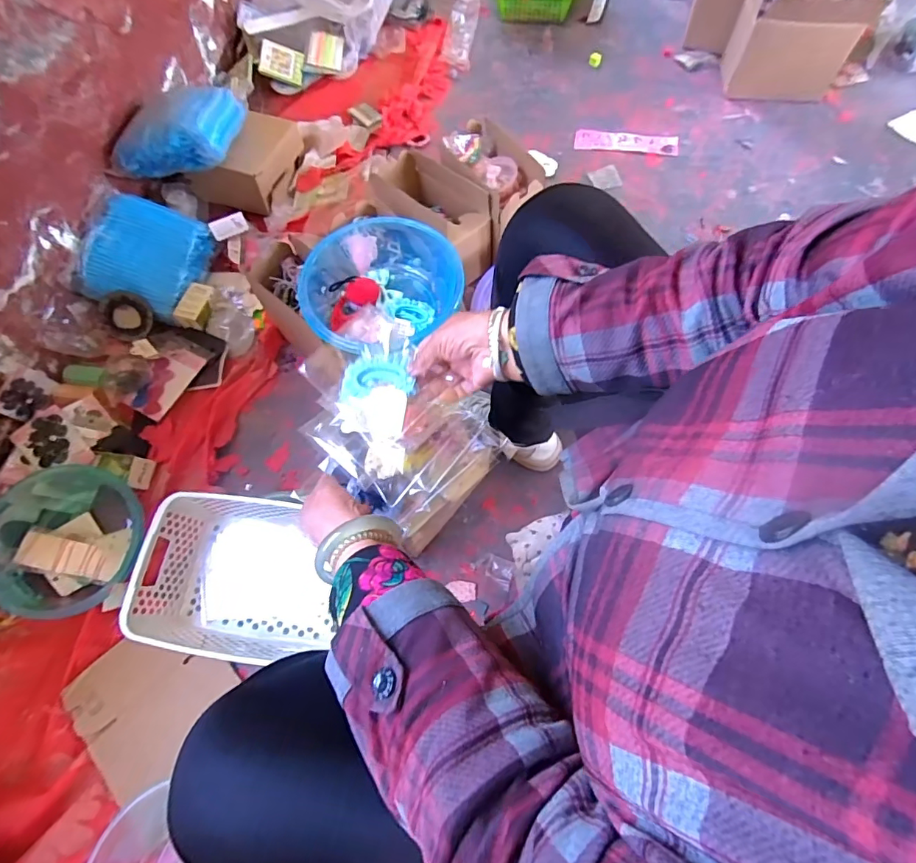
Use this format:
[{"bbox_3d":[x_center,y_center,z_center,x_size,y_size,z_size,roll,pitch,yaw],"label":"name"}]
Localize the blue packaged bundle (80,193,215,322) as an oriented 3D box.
[{"bbox_3d":[-0.613,-0.344,0.949,0.199,0.059,0.219,18,73,-12],"label":"blue packaged bundle"}]

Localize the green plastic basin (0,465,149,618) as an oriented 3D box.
[{"bbox_3d":[-0.632,0.180,0.758,0.251,0.072,0.219,-8,66,-3],"label":"green plastic basin"}]

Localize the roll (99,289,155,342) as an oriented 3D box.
[{"bbox_3d":[-0.630,-0.218,0.910,0.091,0.019,0.091,-2,111,-5],"label":"roll"}]

